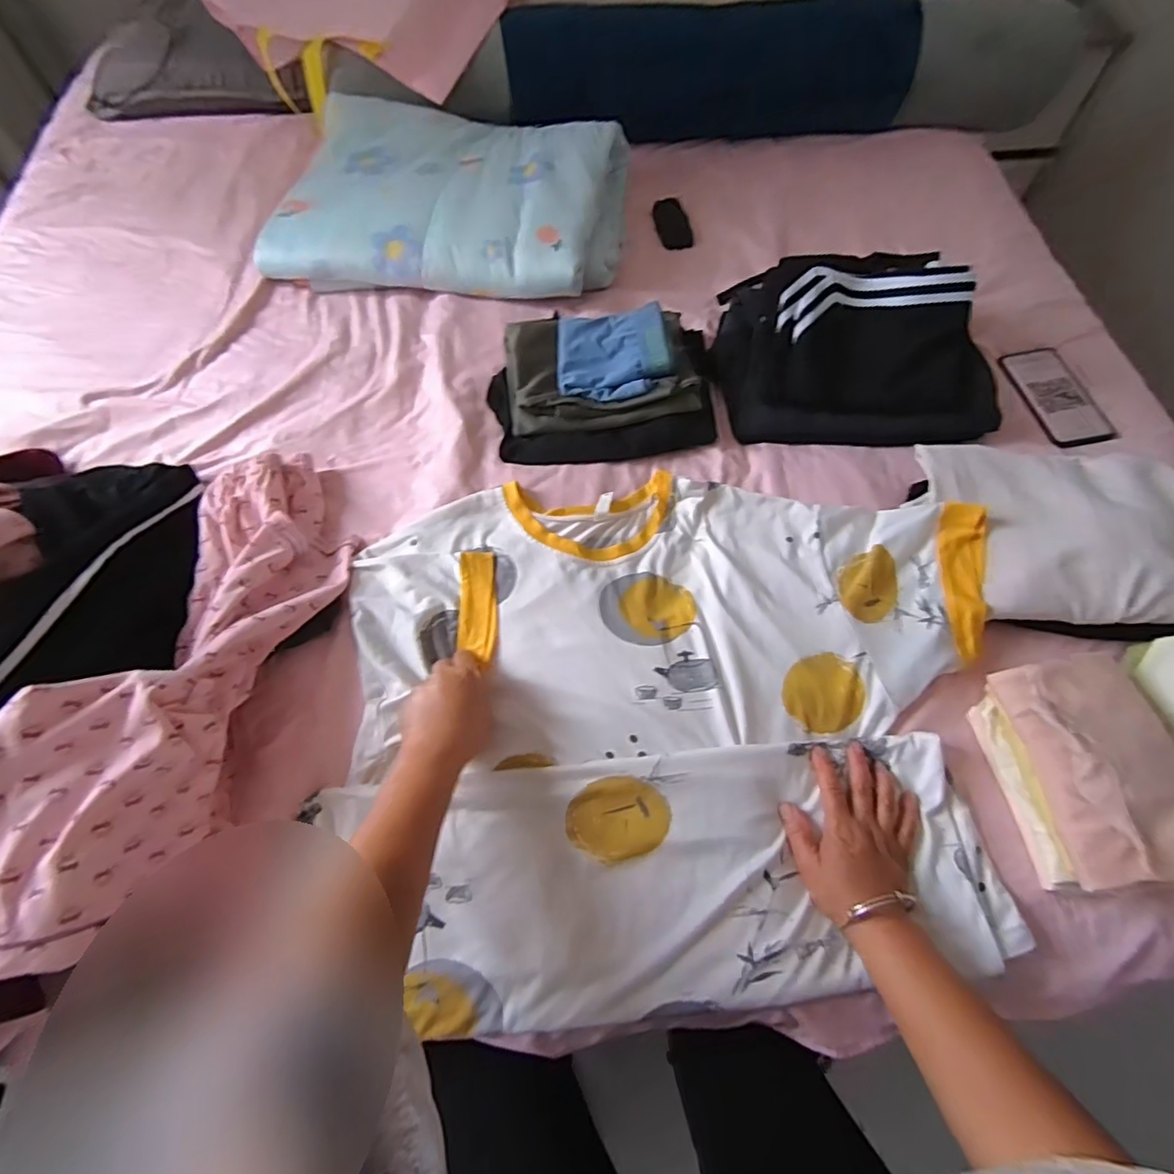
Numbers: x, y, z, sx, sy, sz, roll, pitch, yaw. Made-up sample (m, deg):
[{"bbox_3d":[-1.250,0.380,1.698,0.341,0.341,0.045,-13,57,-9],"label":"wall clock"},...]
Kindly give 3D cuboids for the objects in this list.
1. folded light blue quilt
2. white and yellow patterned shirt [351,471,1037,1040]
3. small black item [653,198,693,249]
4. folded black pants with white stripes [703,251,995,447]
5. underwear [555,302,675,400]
[{"bbox_3d":[-0.205,-0.605,0.902,0.515,0.104,0.343,9,64,6],"label":"folded light blue quilt"},{"bbox_3d":[0.099,0.108,0.575,0.628,0.038,0.510,-9,63,-3],"label":"white and yellow patterned shirt"},{"bbox_3d":[0.142,-0.603,0.958,0.054,0.014,0.115,-10,63,-3],"label":"small black item"},{"bbox_3d":[0.338,-0.319,0.727,0.329,0.116,0.249,5,63,4],"label":"folded black pants with white stripes"},{"bbox_3d":[0.032,-0.297,0.729,0.136,0.033,0.125,-1,63,1],"label":"underwear"}]

